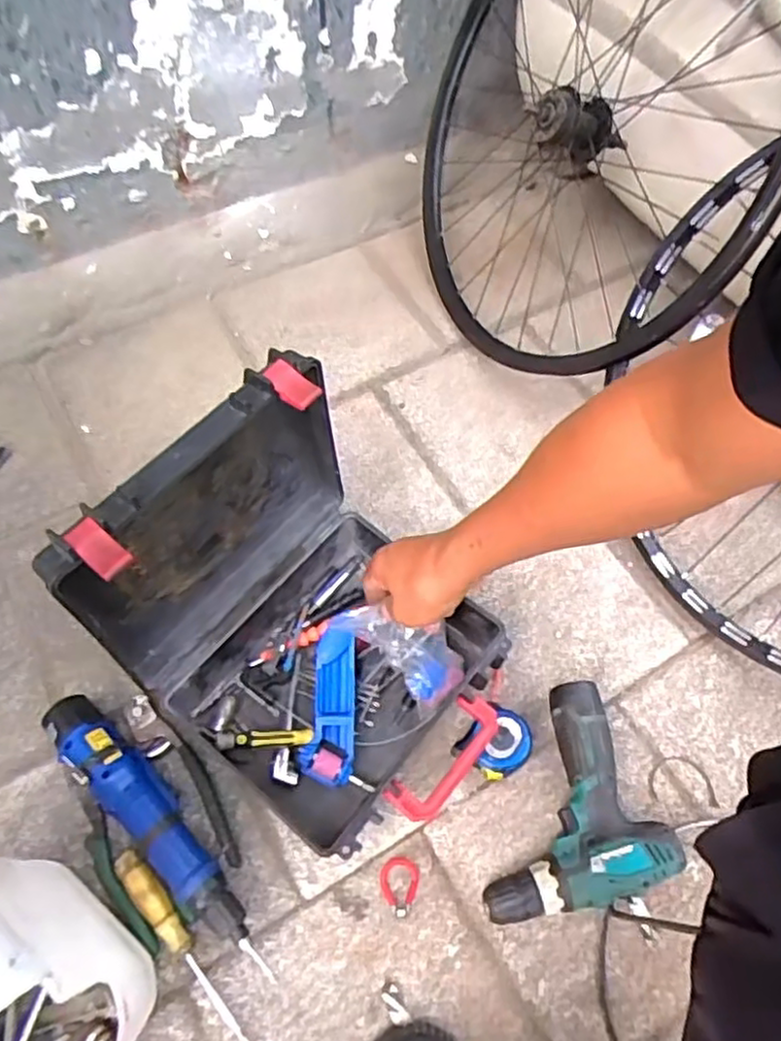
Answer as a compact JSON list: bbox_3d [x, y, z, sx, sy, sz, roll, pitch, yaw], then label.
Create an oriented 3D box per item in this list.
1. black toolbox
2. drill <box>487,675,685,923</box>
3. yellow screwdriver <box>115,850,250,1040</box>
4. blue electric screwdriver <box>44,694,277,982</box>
[{"bbox_3d":[-0.061,0.081,0.642,0.285,0.302,0.283,35,65,16],"label":"black toolbox"},{"bbox_3d":[0.155,0.280,0.700,0.182,0.057,0.189,-18,63,-13],"label":"drill"},{"bbox_3d":[-0.184,0.377,0.640,0.024,0.029,0.189,-40,69,-22],"label":"yellow screwdriver"},{"bbox_3d":[-0.212,0.286,0.662,0.310,0.053,0.055,42,66,19],"label":"blue electric screwdriver"}]

